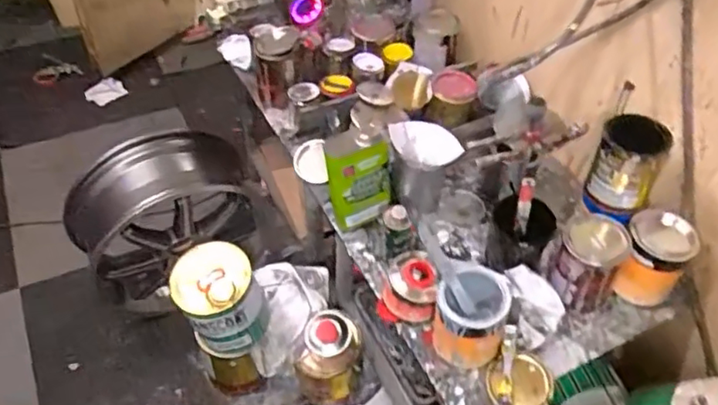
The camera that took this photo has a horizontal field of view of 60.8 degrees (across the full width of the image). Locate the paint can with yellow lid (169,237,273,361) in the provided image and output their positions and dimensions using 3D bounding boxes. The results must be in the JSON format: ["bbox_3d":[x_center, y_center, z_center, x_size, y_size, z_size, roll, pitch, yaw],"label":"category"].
[{"bbox_3d":[-0.290,0.208,1.305,0.175,0.219,0.163,2,53,-2],"label":"paint can with yellow lid"}]

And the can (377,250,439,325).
[{"bbox_3d":[0.090,0.147,1.041,0.089,0.076,0.104,17,54,9],"label":"can"}]

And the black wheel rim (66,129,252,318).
[{"bbox_3d":[-0.467,0.048,1.537,0.413,0.417,0.238,-26,59,-21],"label":"black wheel rim"}]

